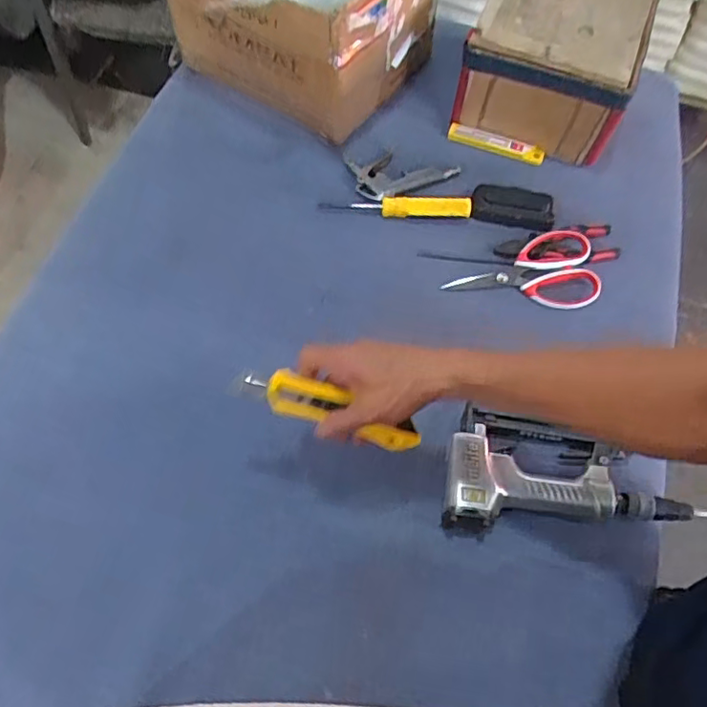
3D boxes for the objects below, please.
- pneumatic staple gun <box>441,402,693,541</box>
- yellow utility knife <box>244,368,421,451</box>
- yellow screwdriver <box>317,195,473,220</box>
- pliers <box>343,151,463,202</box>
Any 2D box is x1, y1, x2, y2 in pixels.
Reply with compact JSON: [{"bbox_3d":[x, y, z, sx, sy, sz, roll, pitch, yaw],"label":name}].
[{"bbox_3d":[0.218,0.123,0.618,0.256,0.056,0.124,1,63,-1],"label":"pneumatic staple gun"},{"bbox_3d":[-0.016,0.049,0.521,0.156,0.019,0.036,22,64,-5],"label":"yellow utility knife"},{"bbox_3d":[0.055,-0.193,0.753,0.189,0.032,0.028,6,63,1],"label":"yellow screwdriver"},{"bbox_3d":[0.066,-0.239,0.787,0.145,0.020,0.064,-3,63,-4],"label":"pliers"}]

